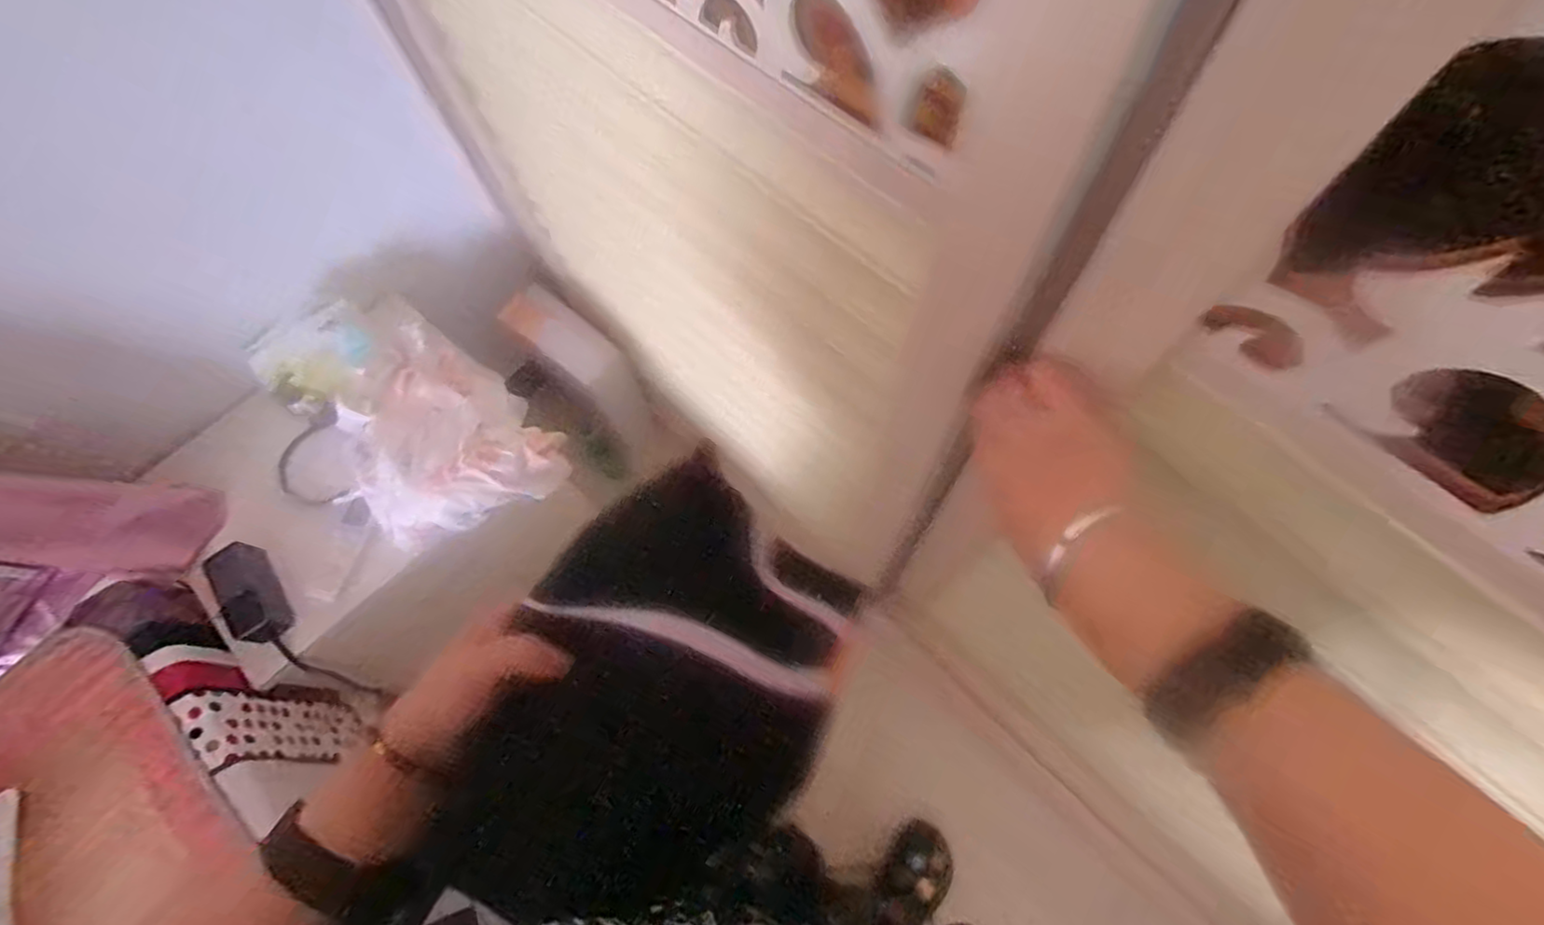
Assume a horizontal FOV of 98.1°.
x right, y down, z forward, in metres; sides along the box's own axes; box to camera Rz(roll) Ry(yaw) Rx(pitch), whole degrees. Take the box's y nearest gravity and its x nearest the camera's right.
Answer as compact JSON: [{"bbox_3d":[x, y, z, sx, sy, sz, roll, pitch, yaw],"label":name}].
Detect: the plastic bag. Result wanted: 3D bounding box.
[{"bbox_3d":[-0.545,-0.066,1.014,0.287,0.133,0.443,-40,67,-16],"label":"plastic bag"}]

